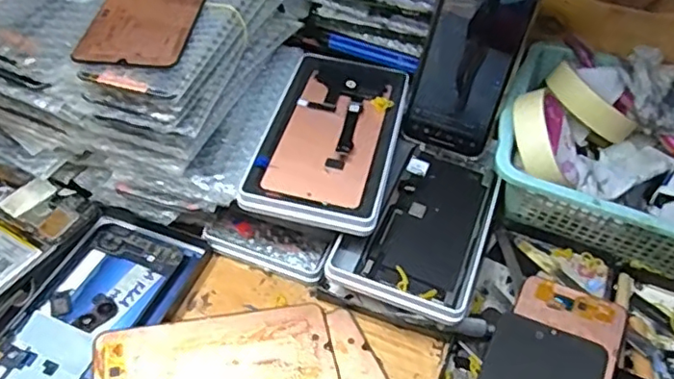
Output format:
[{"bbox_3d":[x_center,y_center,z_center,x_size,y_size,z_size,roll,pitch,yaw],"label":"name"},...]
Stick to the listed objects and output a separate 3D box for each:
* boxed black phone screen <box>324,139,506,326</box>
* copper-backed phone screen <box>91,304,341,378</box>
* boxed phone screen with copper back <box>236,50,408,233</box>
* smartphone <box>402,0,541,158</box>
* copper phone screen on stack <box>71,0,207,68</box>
[{"bbox_3d":[0.067,0.023,0.451,0.097,0.017,0.154,20,50,13],"label":"boxed black phone screen"},{"bbox_3d":[-0.078,0.116,0.387,0.152,0.005,0.072,-5,52,-14],"label":"copper-backed phone screen"},{"bbox_3d":[-0.003,-0.046,0.469,0.099,0.012,0.182,12,49,5],"label":"boxed phone screen with copper back"},{"bbox_3d":[0.106,-0.102,0.475,0.073,0.149,0.007,18,22,9],"label":"smartphone"},{"bbox_3d":[-0.134,-0.140,0.437,0.071,0.005,0.148,7,51,1],"label":"copper phone screen on stack"}]

